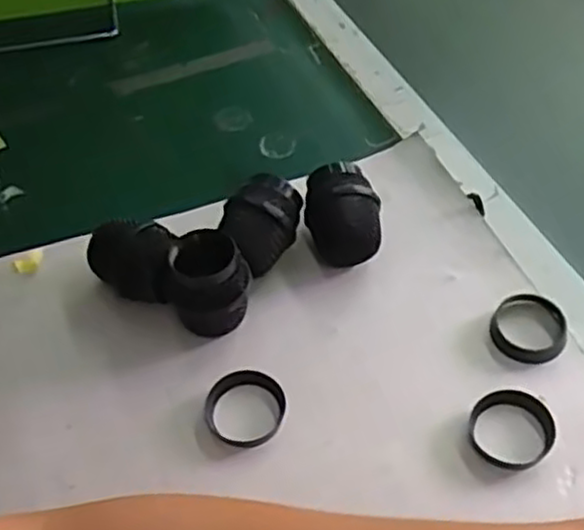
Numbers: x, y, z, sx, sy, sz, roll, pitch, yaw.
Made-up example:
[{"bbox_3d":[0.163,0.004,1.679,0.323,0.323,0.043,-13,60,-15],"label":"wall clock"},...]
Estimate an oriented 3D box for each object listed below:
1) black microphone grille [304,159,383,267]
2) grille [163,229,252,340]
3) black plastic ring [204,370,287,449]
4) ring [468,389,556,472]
[{"bbox_3d":[0.033,-0.032,0.474,0.047,0.047,0.052,-1,50,1],"label":"black microphone grille"},{"bbox_3d":[-0.050,0.013,0.429,0.041,0.061,0.046,-31,56,-23],"label":"grille"},{"bbox_3d":[-0.026,0.079,0.403,0.044,0.009,0.043,-1,50,1],"label":"black plastic ring"},{"bbox_3d":[0.117,0.087,0.387,0.044,0.007,0.044,-1,50,1],"label":"ring"}]

